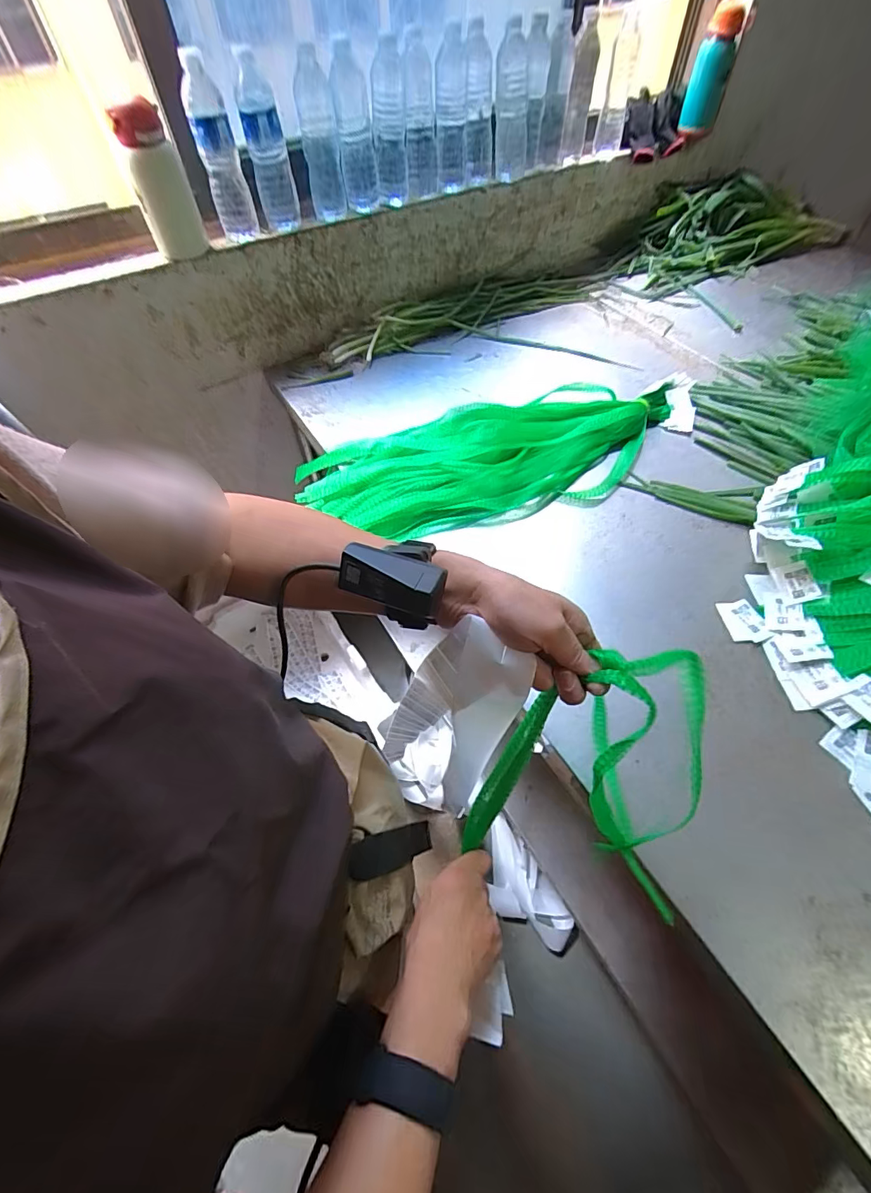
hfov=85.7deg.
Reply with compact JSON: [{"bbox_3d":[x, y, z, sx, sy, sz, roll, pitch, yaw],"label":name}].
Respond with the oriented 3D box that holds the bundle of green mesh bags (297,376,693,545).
[{"bbox_3d":[0.145,-0.258,0.801,0.691,0.064,0.266,-15,56,-8],"label":"bundle of green mesh bags"}]

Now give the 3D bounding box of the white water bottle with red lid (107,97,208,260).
[{"bbox_3d":[-0.449,-0.674,0.767,0.080,0.187,0.094,-19,57,-11],"label":"white water bottle with red lid"}]

